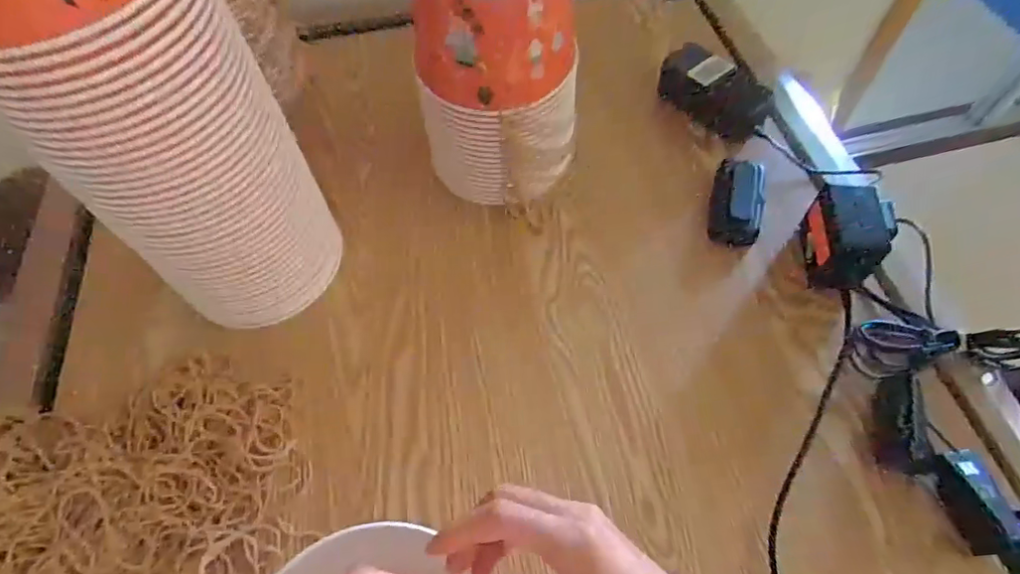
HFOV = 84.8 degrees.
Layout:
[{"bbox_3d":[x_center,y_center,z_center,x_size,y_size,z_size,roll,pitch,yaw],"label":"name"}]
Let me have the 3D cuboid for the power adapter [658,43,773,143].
[{"bbox_3d":[0.242,-0.229,0.661,0.063,0.053,0.131,-34,63,-16],"label":"power adapter"}]

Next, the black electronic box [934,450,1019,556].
[{"bbox_3d":[0.357,0.165,0.430,0.031,0.027,0.071,-10,59,-3],"label":"black electronic box"}]

